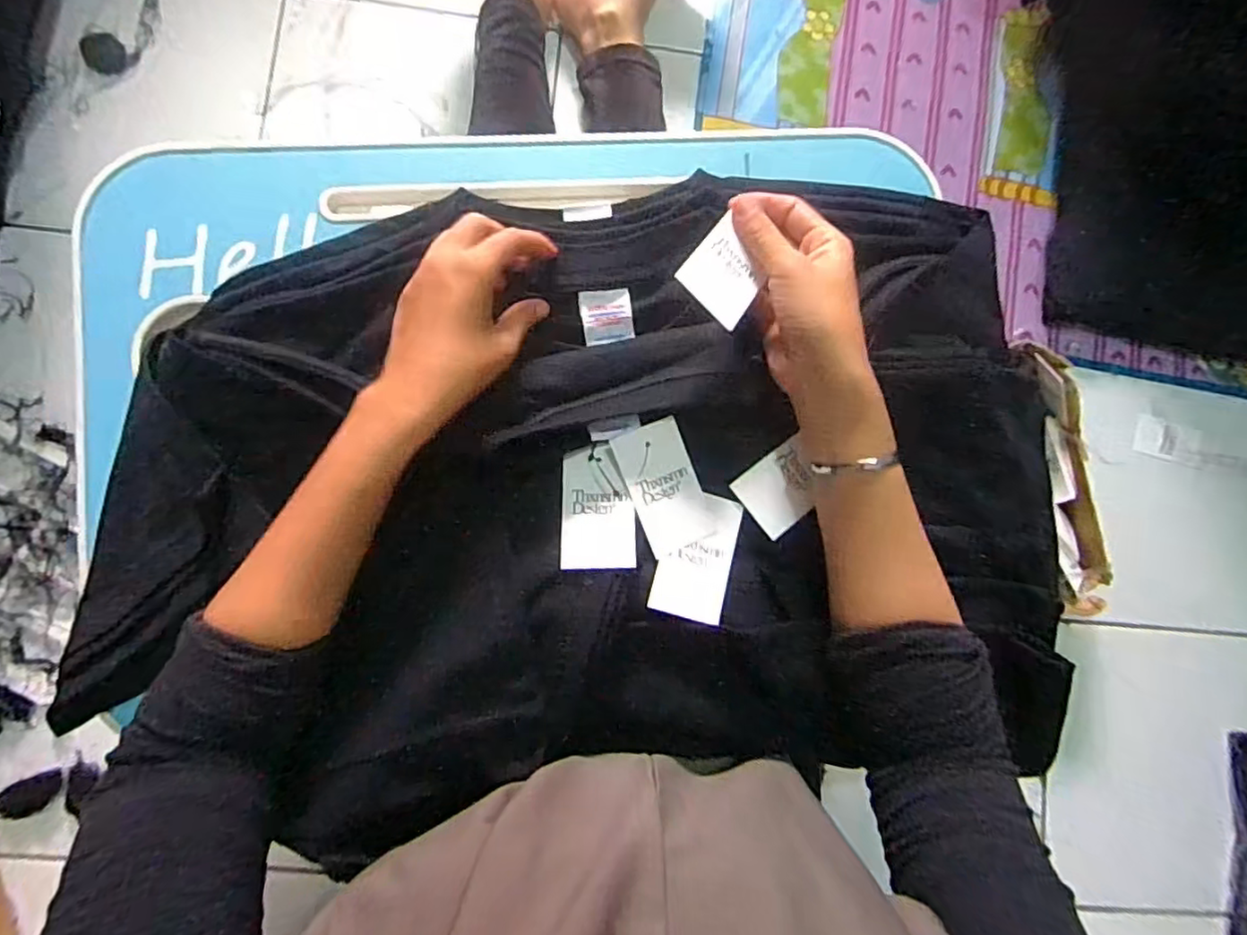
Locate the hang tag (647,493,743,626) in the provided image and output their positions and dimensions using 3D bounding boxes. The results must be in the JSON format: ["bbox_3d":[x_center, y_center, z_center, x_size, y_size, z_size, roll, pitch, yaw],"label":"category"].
[{"bbox_3d":[0.047,0.056,0.398,0.047,0.004,0.079,16,78,-4],"label":"hang tag"}]

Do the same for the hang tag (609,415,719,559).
[{"bbox_3d":[0.026,0.012,0.395,0.045,0.004,0.079,-22,94,-14],"label":"hang tag"}]

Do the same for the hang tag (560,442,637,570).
[{"bbox_3d":[-0.015,0.025,0.386,0.045,0.005,0.075,1,81,-2],"label":"hang tag"}]

